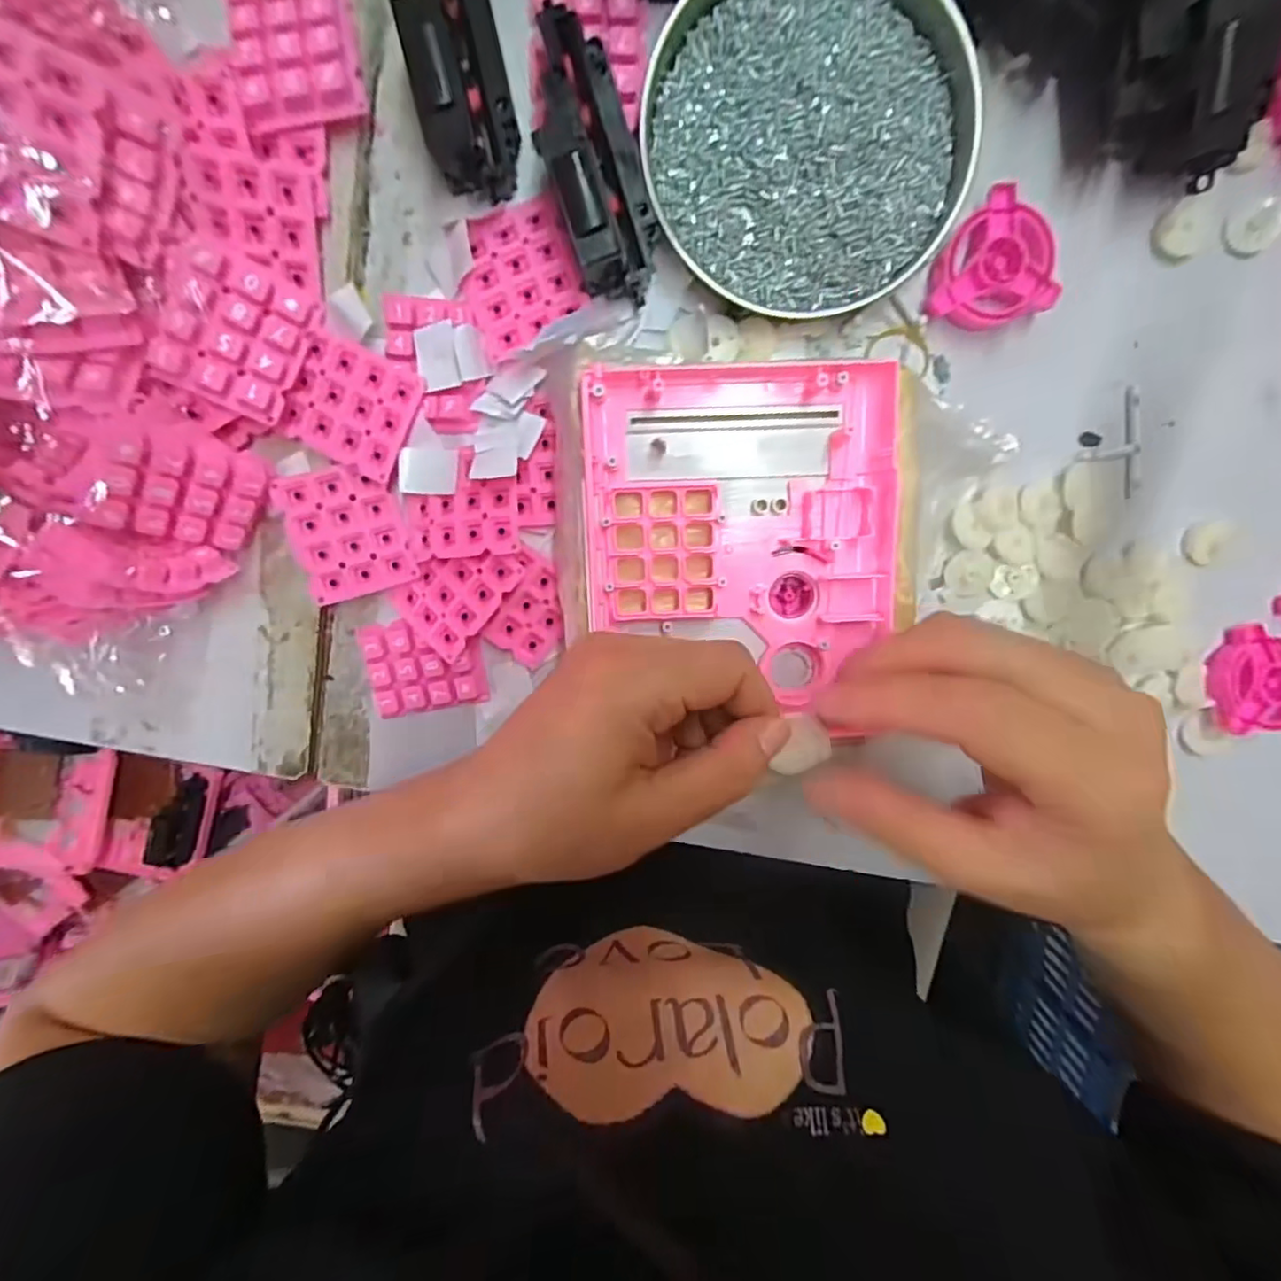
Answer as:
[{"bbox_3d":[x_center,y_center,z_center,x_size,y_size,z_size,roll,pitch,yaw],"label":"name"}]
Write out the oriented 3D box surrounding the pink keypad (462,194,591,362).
[{"bbox_3d":[-0.054,-0.163,0.265,0.051,0.013,0.055,-22,101,4],"label":"pink keypad"}]

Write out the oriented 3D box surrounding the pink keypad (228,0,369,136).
[{"bbox_3d":[-0.138,-0.237,0.238,0.046,0.012,0.057,-10,91,-5],"label":"pink keypad"}]

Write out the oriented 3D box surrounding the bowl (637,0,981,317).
[{"bbox_3d":[0.072,-0.216,0.252,0.134,0.023,0.128,0,102,0],"label":"bowl"}]

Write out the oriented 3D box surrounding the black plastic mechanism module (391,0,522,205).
[{"bbox_3d":[-0.072,-0.228,0.242,0.036,0.038,0.074,-10,102,2],"label":"black plastic mechanism module"}]

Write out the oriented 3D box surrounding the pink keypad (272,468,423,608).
[{"bbox_3d":[-0.140,-0.051,0.281,0.050,0.014,0.058,-15,102,3],"label":"pink keypad"}]

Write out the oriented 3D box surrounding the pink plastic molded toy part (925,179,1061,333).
[{"bbox_3d":[0.155,-0.169,0.267,0.051,0.016,0.053,-18,101,3],"label":"pink plastic molded toy part"}]

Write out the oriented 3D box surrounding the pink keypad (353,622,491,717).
[{"bbox_3d":[-0.111,0.013,0.303,0.059,0.007,0.048,-11,102,2],"label":"pink keypad"}]

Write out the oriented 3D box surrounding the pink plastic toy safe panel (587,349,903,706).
[{"bbox_3d":[0.044,-0.046,0.264,0.134,0.019,0.145,-1,100,0],"label":"pink plastic toy safe panel"}]

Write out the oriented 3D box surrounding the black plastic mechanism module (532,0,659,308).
[{"bbox_3d":[-0.020,-0.196,0.244,0.036,0.034,0.098,-19,101,4],"label":"black plastic mechanism module"}]

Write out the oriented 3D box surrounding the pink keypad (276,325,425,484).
[{"bbox_3d":[-0.130,-0.106,0.270,0.050,0.012,0.049,24,101,-5],"label":"pink keypad"}]

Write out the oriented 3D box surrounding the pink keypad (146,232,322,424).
[{"bbox_3d":[-0.169,-0.128,0.244,0.052,0.013,0.058,22,85,-25],"label":"pink keypad"}]

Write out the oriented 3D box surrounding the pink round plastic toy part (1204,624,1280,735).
[{"bbox_3d":[0.322,0.018,0.302,0.052,0.015,0.051,0,102,0],"label":"pink round plastic toy part"}]

